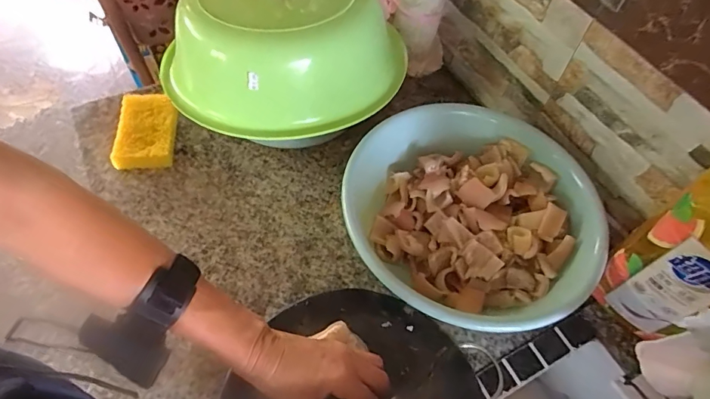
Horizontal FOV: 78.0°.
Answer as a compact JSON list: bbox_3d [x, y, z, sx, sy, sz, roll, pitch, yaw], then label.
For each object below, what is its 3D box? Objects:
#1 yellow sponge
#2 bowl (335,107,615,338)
[{"bbox_3d":[-0.296,-0.099,0.622,0.078,0.024,0.118,-5,57,-8],"label":"yellow sponge"},{"bbox_3d":[0.136,0.023,0.539,0.267,0.094,0.290,2,57,-3],"label":"bowl"}]

